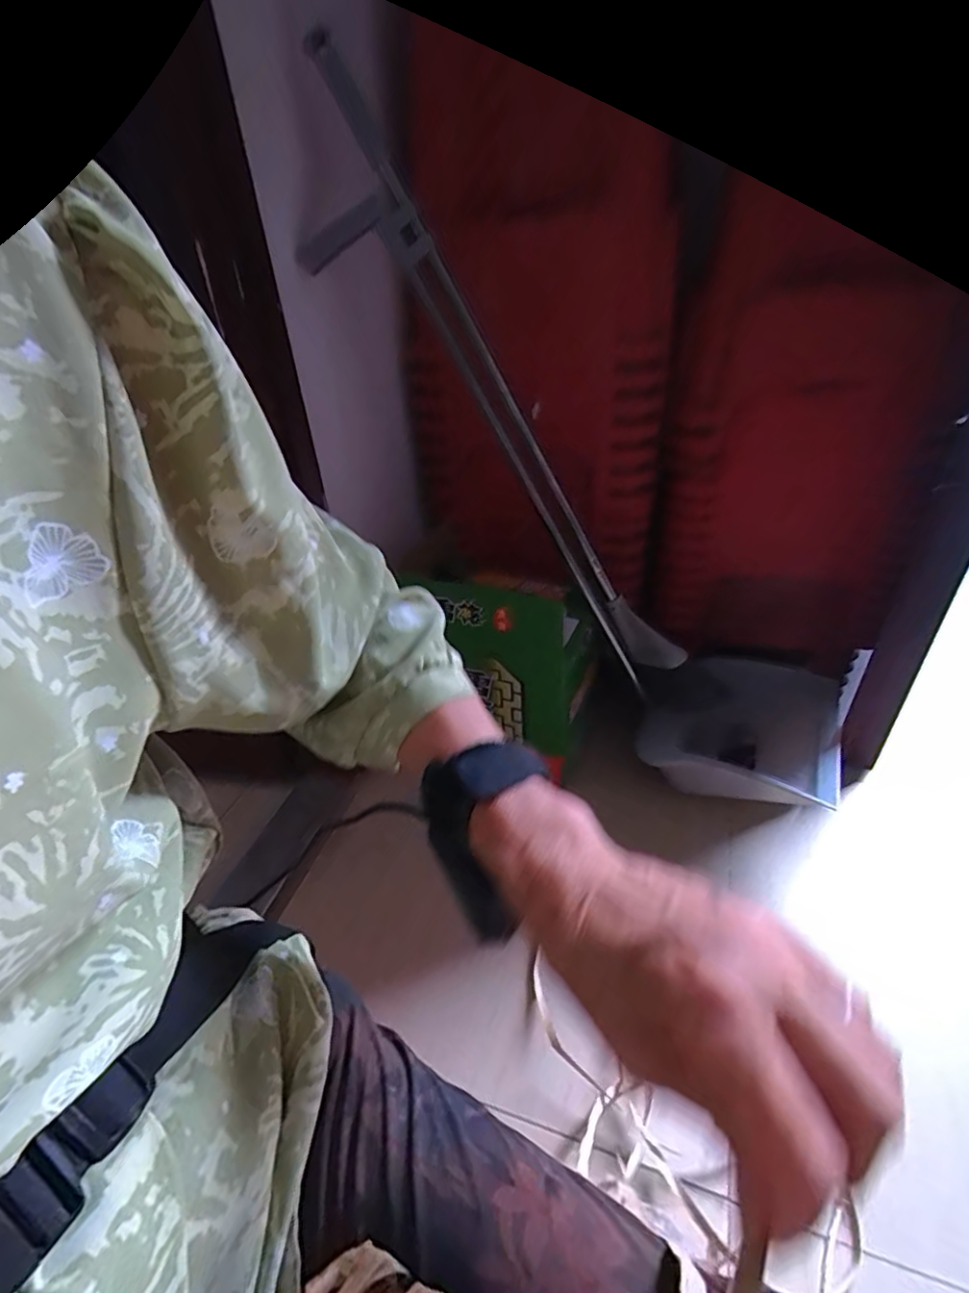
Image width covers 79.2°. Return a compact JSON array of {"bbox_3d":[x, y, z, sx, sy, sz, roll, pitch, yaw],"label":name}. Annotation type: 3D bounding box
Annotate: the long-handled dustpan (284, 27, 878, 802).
[{"bbox_3d":[0.133,-0.209,0.815,0.237,1.100,0.241,-27,19,39],"label":"long-handled dustpan"}]

